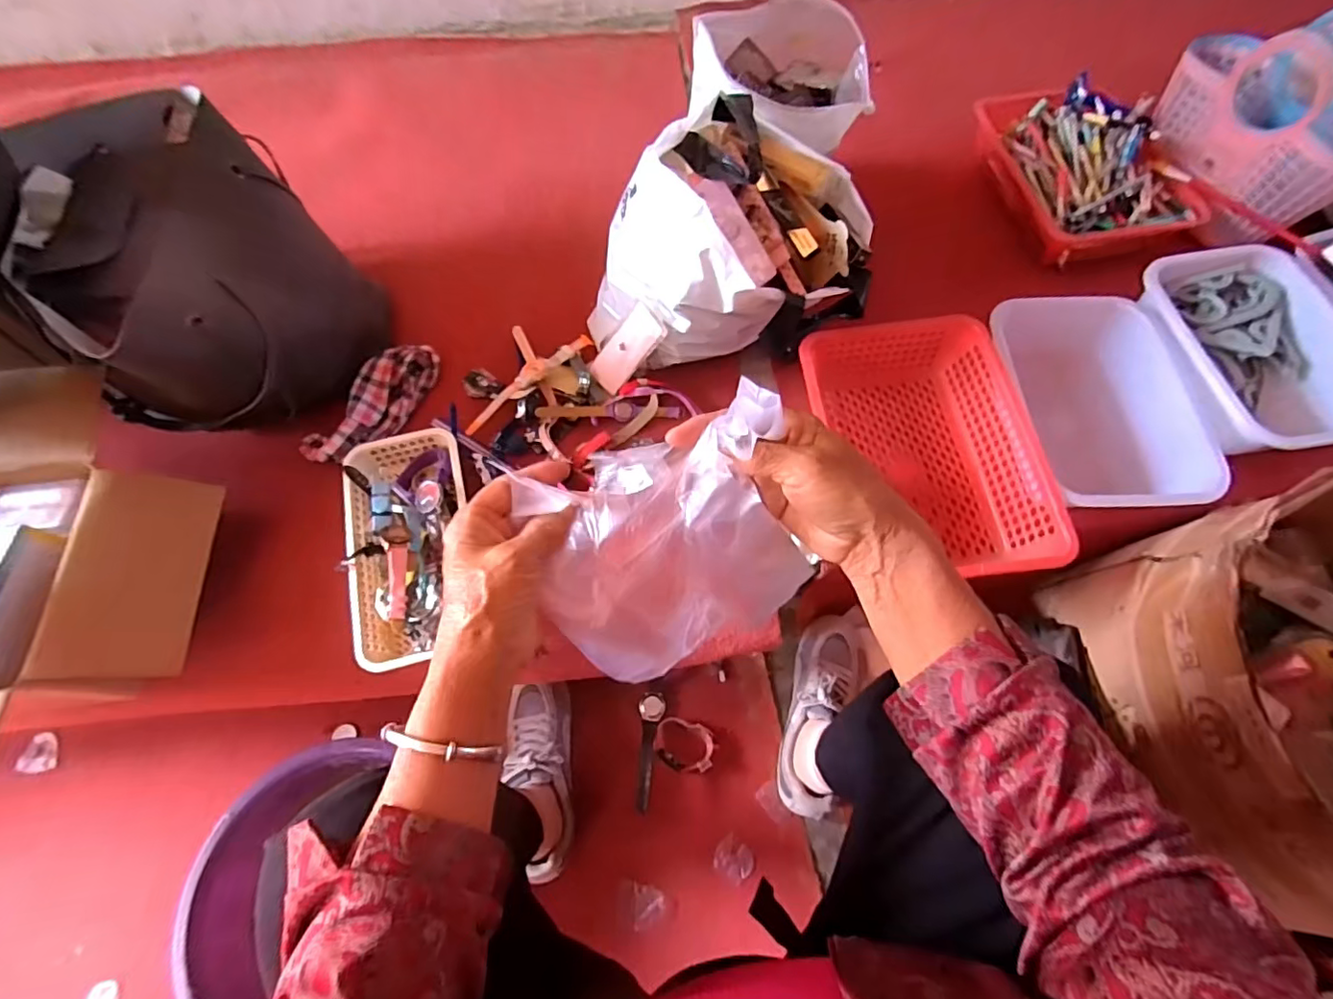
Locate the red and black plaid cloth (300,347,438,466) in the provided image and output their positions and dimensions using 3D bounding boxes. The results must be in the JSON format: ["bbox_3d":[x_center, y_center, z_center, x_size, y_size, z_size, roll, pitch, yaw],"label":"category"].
[{"bbox_3d":[-0.375,-0.125,0.723,0.078,0.045,0.203,26,67,12],"label":"red and black plaid cloth"}]

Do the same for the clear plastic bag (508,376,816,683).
[{"bbox_3d":[-0.004,0.037,0.355,0.158,0.182,0.108,-24,67,-11],"label":"clear plastic bag"}]

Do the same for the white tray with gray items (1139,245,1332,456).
[{"bbox_3d":[0.745,-0.187,0.724,0.253,0.077,0.289,-6,65,-3],"label":"white tray with gray items"}]

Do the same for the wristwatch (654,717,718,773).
[{"bbox_3d":[0.025,0.315,0.718,0.079,0.032,0.058,12,65,5],"label":"wristwatch"}]

